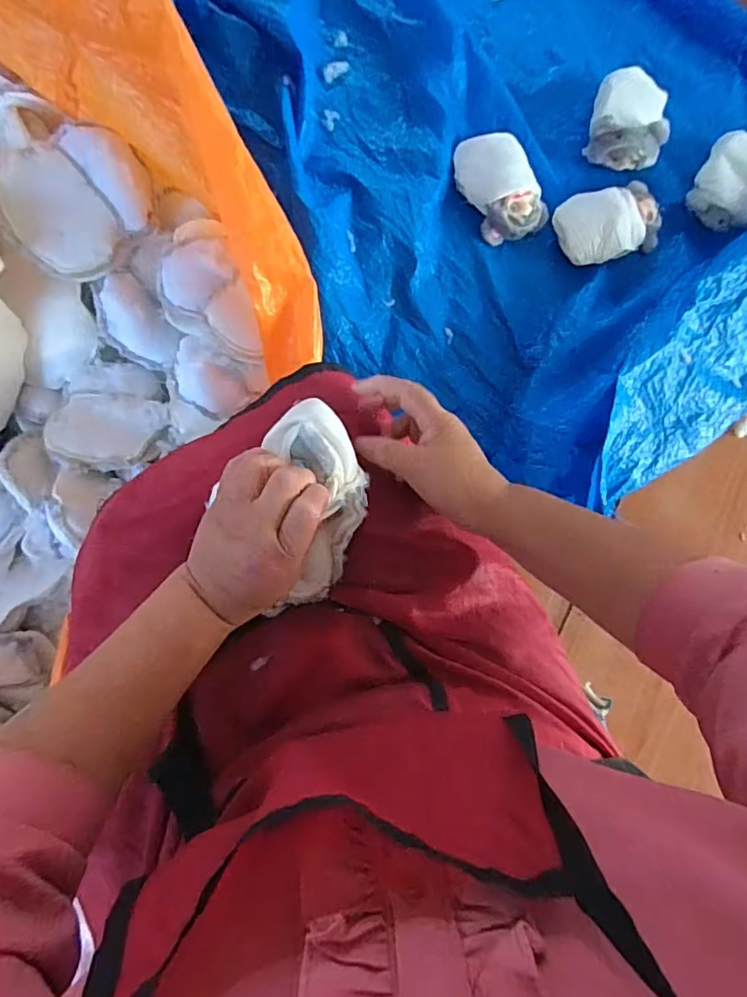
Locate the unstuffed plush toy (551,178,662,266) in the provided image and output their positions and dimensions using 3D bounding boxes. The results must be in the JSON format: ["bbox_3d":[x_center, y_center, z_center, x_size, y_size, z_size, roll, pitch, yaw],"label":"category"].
[{"bbox_3d":[0.402,-0.465,0.884,0.176,0.057,0.115,-19,87,-6],"label":"unstuffed plush toy"}]

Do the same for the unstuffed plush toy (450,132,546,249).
[{"bbox_3d":[0.211,-0.524,0.878,0.114,0.054,0.185,-32,89,-6],"label":"unstuffed plush toy"}]

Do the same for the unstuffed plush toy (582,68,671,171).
[{"bbox_3d":[0.430,-0.632,0.889,0.120,0.061,0.138,9,85,-4],"label":"unstuffed plush toy"}]

